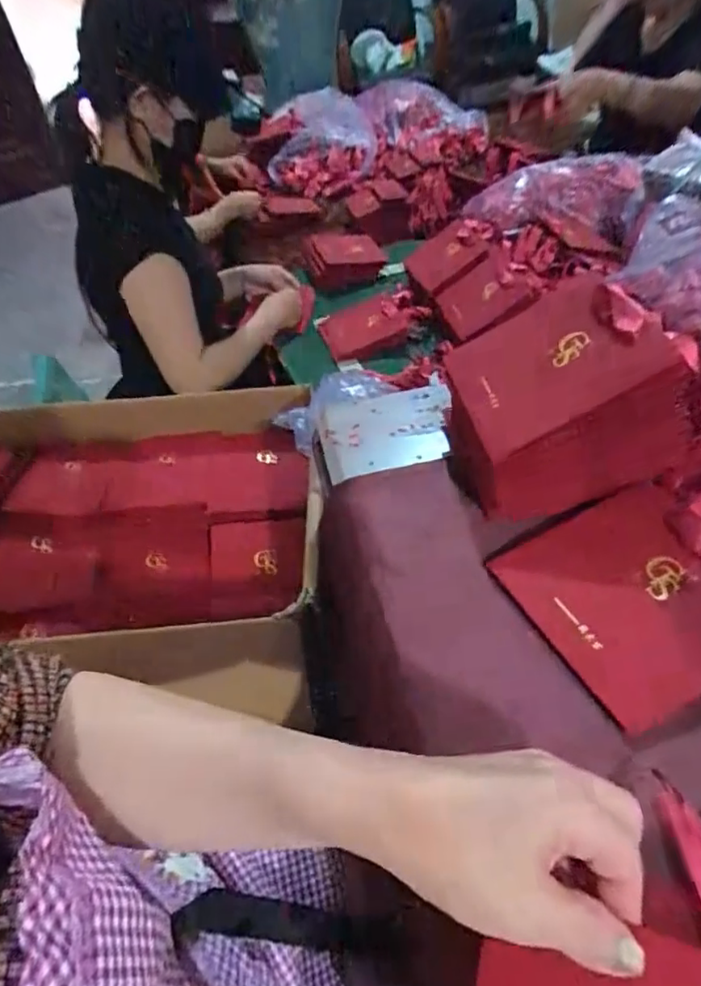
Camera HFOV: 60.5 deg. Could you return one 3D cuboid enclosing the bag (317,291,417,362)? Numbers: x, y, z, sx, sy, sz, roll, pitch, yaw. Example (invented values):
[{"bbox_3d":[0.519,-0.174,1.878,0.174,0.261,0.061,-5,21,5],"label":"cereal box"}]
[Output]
[{"bbox_3d":[0.034,-0.315,1.152,0.180,0.080,0.072,-20,42,16],"label":"bag"}]

